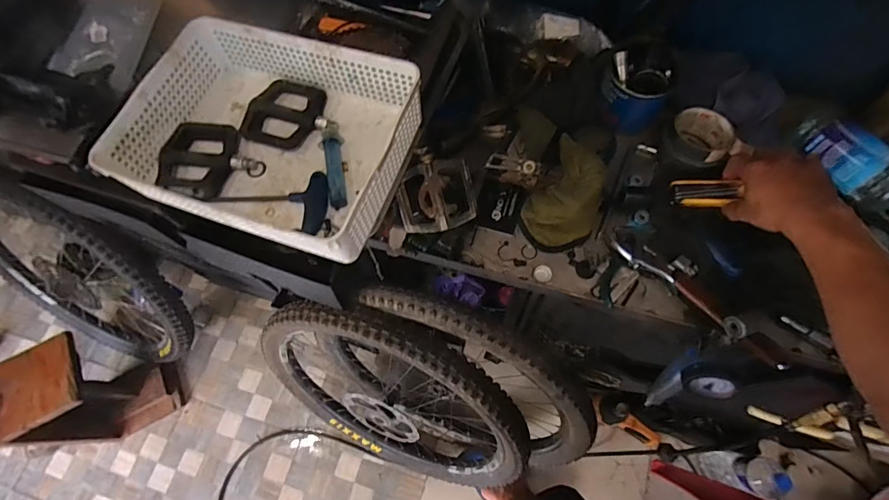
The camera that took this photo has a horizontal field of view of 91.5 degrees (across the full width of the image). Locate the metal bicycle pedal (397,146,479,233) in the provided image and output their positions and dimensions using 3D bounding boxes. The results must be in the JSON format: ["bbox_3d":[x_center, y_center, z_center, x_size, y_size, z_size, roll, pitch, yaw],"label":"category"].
[{"bbox_3d":[-0.012,-0.078,0.576,0.098,0.027,0.106,-10,108,2],"label":"metal bicycle pedal"}]

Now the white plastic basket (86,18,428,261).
[{"bbox_3d":[-0.215,-0.142,0.542,0.322,0.087,0.238,18,71,10],"label":"white plastic basket"}]

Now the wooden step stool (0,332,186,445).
[{"bbox_3d":[-0.975,0.398,1.196,0.257,0.391,0.214,-22,69,-5],"label":"wooden step stool"}]

